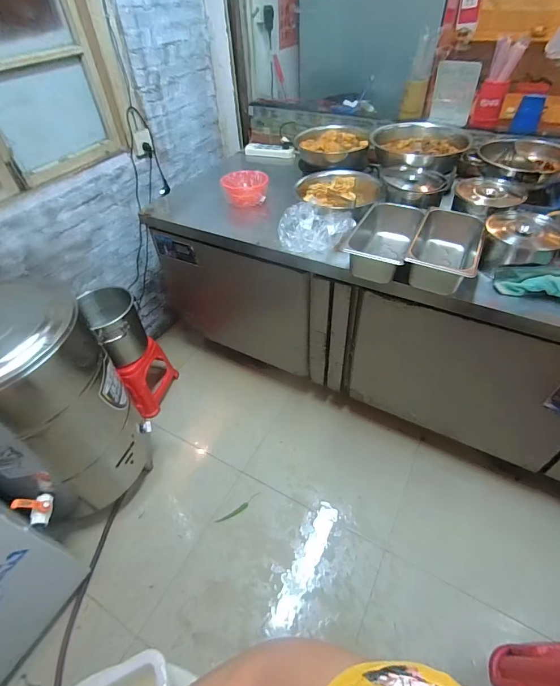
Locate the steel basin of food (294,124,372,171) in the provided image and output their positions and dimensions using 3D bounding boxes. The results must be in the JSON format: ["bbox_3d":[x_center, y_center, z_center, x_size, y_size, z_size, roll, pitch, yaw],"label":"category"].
[{"bbox_3d":[0.224,-0.798,1.476,0.308,0.088,0.338,-3,47,1],"label":"steel basin of food"}]

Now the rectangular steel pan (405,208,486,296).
[{"bbox_3d":[0.473,-0.257,1.040,0.172,0.111,0.333,19,50,20],"label":"rectangular steel pan"}]

